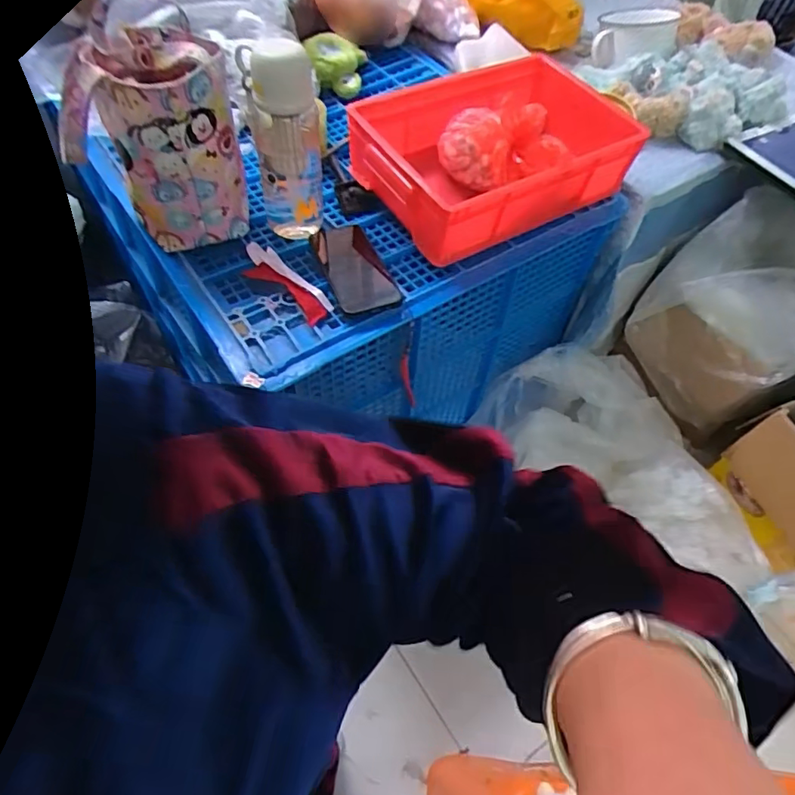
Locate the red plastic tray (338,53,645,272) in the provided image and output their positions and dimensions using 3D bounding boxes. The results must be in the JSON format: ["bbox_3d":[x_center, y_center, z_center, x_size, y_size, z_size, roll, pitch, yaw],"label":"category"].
[{"bbox_3d":[0.146,-0.356,0.781,0.383,0.114,0.238,-26,62,-19],"label":"red plastic tray"}]

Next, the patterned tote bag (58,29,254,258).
[{"bbox_3d":[-0.283,-0.303,0.664,0.152,0.199,0.135,20,57,10],"label":"patterned tote bag"}]

